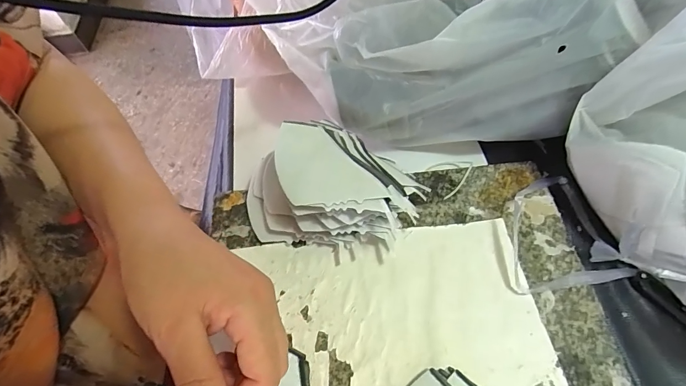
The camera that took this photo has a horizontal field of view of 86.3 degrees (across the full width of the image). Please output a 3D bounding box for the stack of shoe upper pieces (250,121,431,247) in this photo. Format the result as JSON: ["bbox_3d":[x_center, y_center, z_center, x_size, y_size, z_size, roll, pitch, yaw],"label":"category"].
[{"bbox_3d":[-0.009,-0.007,0.295,0.141,0.068,0.082,3,61,4],"label":"stack of shoe upper pieces"}]

